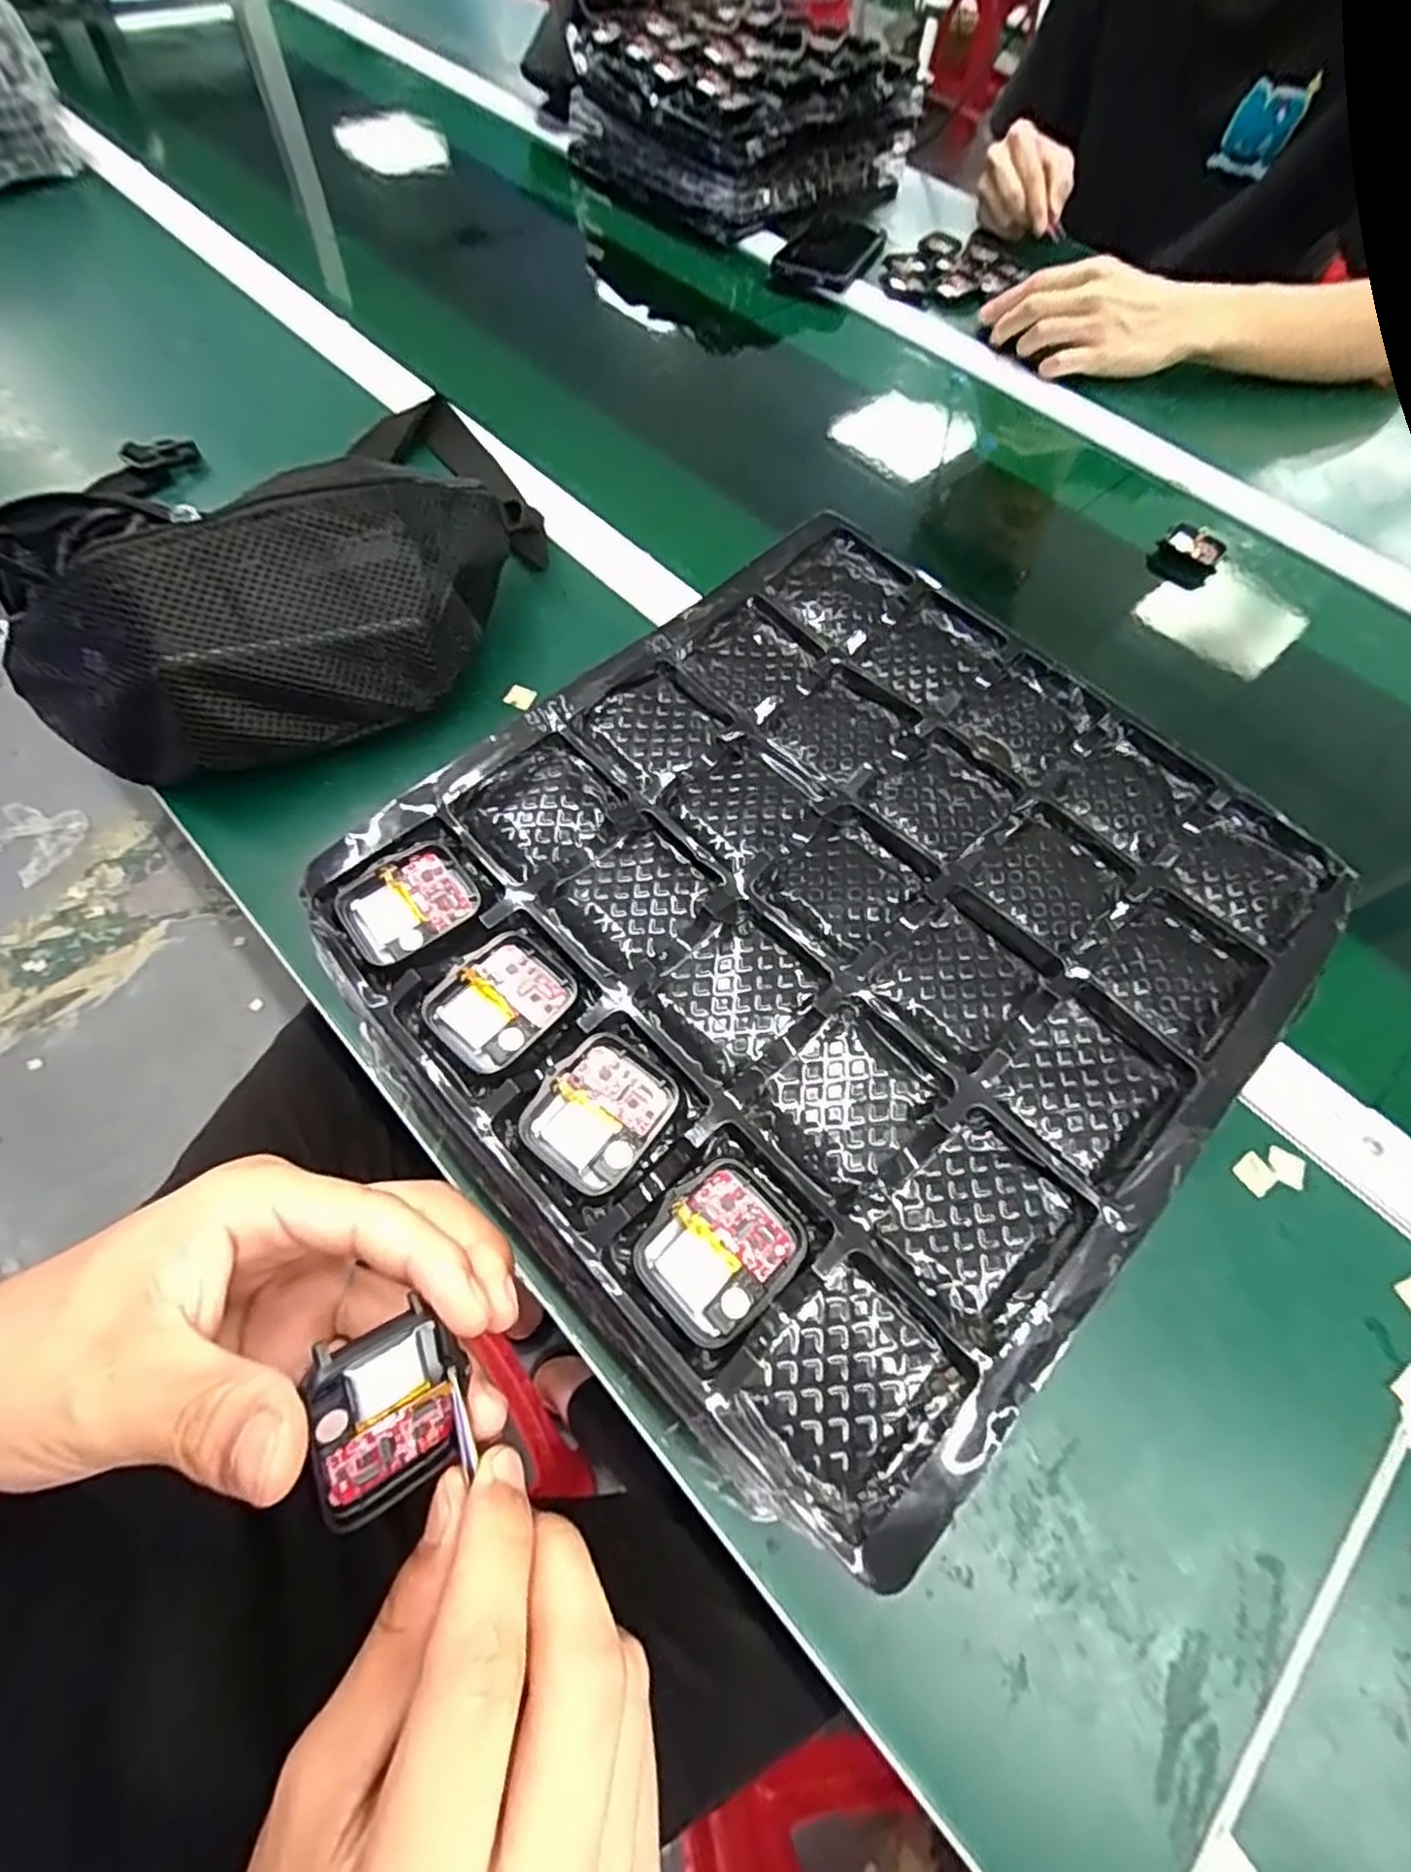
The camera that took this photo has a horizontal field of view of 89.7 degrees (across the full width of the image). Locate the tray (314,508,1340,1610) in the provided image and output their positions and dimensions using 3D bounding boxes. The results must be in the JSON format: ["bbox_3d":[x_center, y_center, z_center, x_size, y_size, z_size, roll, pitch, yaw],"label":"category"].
[{"bbox_3d":[0.049,-0.014,0.252,0.261,0.021,0.296,42,68,16],"label":"tray"}]

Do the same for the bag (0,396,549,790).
[{"bbox_3d":[-0.213,-0.185,0.390,0.297,0.113,0.131,-31,69,-17],"label":"bag"}]

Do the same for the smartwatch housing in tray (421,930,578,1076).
[{"bbox_3d":[-0.066,0.022,0.231,0.036,0.006,0.043,40,68,15],"label":"smartwatch housing in tray"}]

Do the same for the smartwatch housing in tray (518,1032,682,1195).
[{"bbox_3d":[-0.032,0.054,0.218,0.038,0.007,0.041,35,67,13],"label":"smartwatch housing in tray"}]

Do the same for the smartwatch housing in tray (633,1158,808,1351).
[{"bbox_3d":[0.004,0.089,0.202,0.043,0.009,0.037,-40,72,-20],"label":"smartwatch housing in tray"}]

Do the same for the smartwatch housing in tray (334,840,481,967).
[{"bbox_3d":[-0.102,-0.011,0.246,0.044,0.010,0.036,-34,70,-18],"label":"smartwatch housing in tray"}]

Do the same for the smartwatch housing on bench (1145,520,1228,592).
[{"bbox_3d":[0.378,-0.300,0.558,0.047,0.030,0.033,30,66,11],"label":"smartwatch housing on bench"}]

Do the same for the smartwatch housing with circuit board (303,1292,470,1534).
[{"bbox_3d":[-0.080,0.119,0.180,0.036,0.009,0.045,-13,102,-42],"label":"smartwatch housing with circuit board"}]

